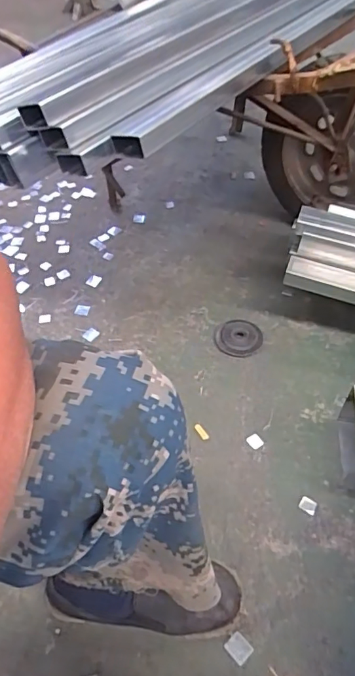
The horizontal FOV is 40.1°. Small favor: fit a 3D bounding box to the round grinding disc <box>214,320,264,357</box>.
[{"bbox_3d":[0.118,0.001,0.943,0.092,0.017,0.089,-2,50,2],"label":"round grinding disc"}]

